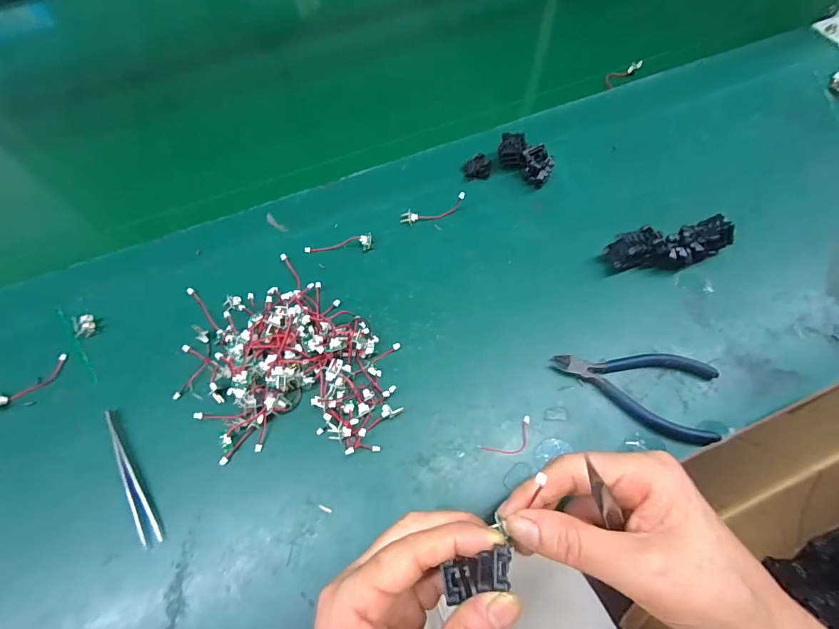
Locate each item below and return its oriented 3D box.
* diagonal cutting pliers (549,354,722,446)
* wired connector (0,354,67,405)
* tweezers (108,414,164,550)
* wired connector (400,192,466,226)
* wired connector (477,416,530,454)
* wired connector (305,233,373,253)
[{"bbox_3d":[0.165,0.049,0.315,0.119,0.011,0.060,23,68,12],"label":"diagonal cutting pliers"},{"bbox_3d":[-0.303,0.054,0.317,0.064,0.005,0.016,-35,69,-13],"label":"wired connector"},{"bbox_3d":[-0.207,0.114,0.294,0.012,0.008,0.103,-31,68,-12],"label":"tweezers"},{"bbox_3d":[0.012,-0.099,0.383,0.061,0.018,0.015,-11,65,-3],"label":"wired connector"},{"bbox_3d":[0.066,0.093,0.301,0.044,0.004,0.019,-28,67,-11],"label":"wired connector"},{"bbox_3d":[-0.074,-0.064,0.375,0.061,0.012,0.012,-3,65,0],"label":"wired connector"}]

